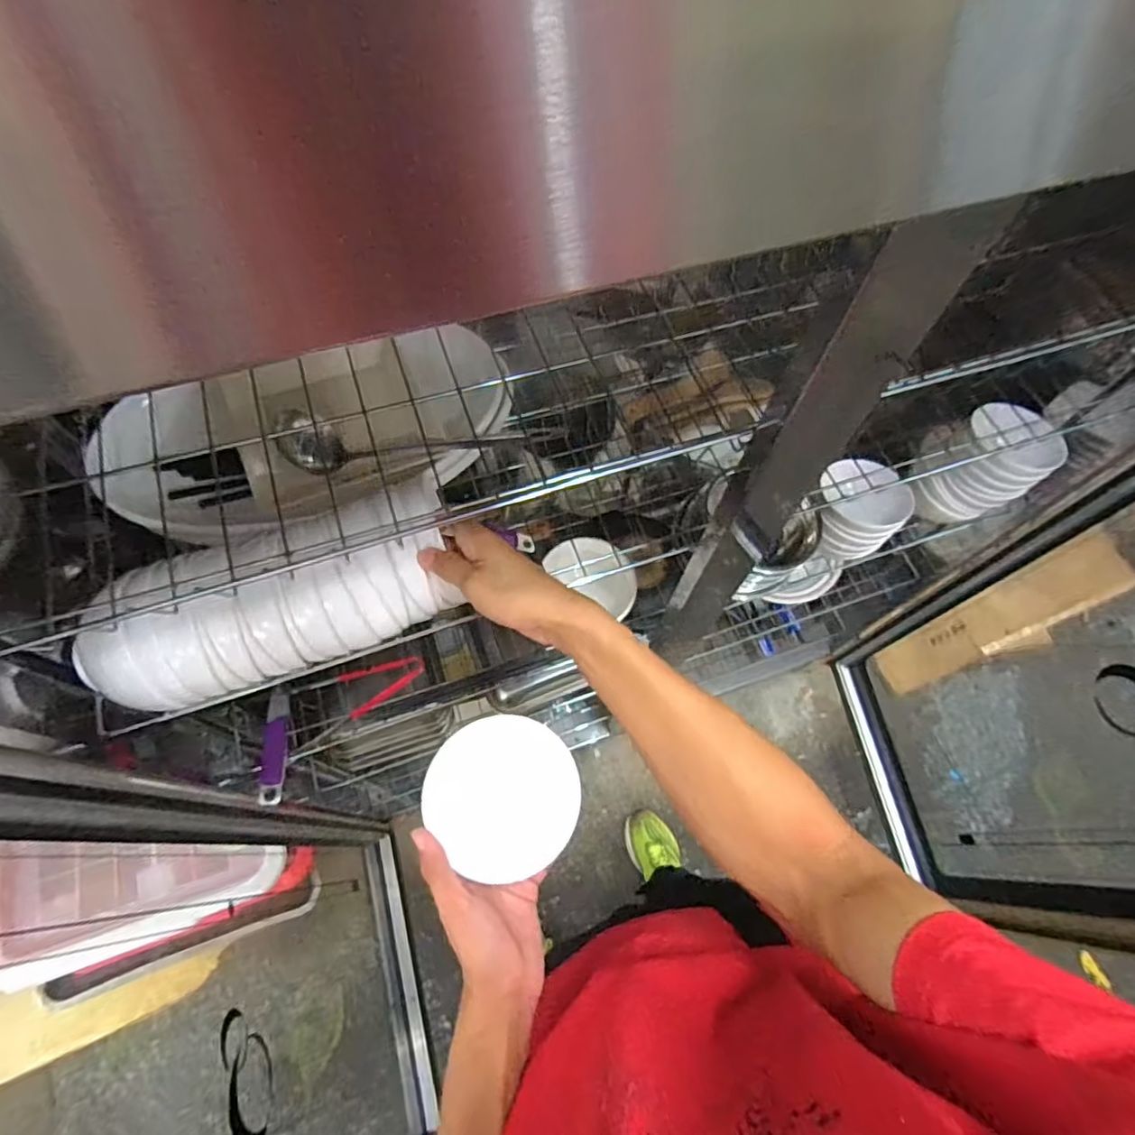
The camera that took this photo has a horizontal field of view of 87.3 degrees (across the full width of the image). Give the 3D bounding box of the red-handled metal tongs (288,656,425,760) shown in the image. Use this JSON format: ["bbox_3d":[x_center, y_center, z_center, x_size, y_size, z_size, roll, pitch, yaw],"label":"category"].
[{"bbox_3d":[-0.296,0.166,0.797,0.214,0.043,0.091,-27,67,6],"label":"red-handled metal tongs"}]

